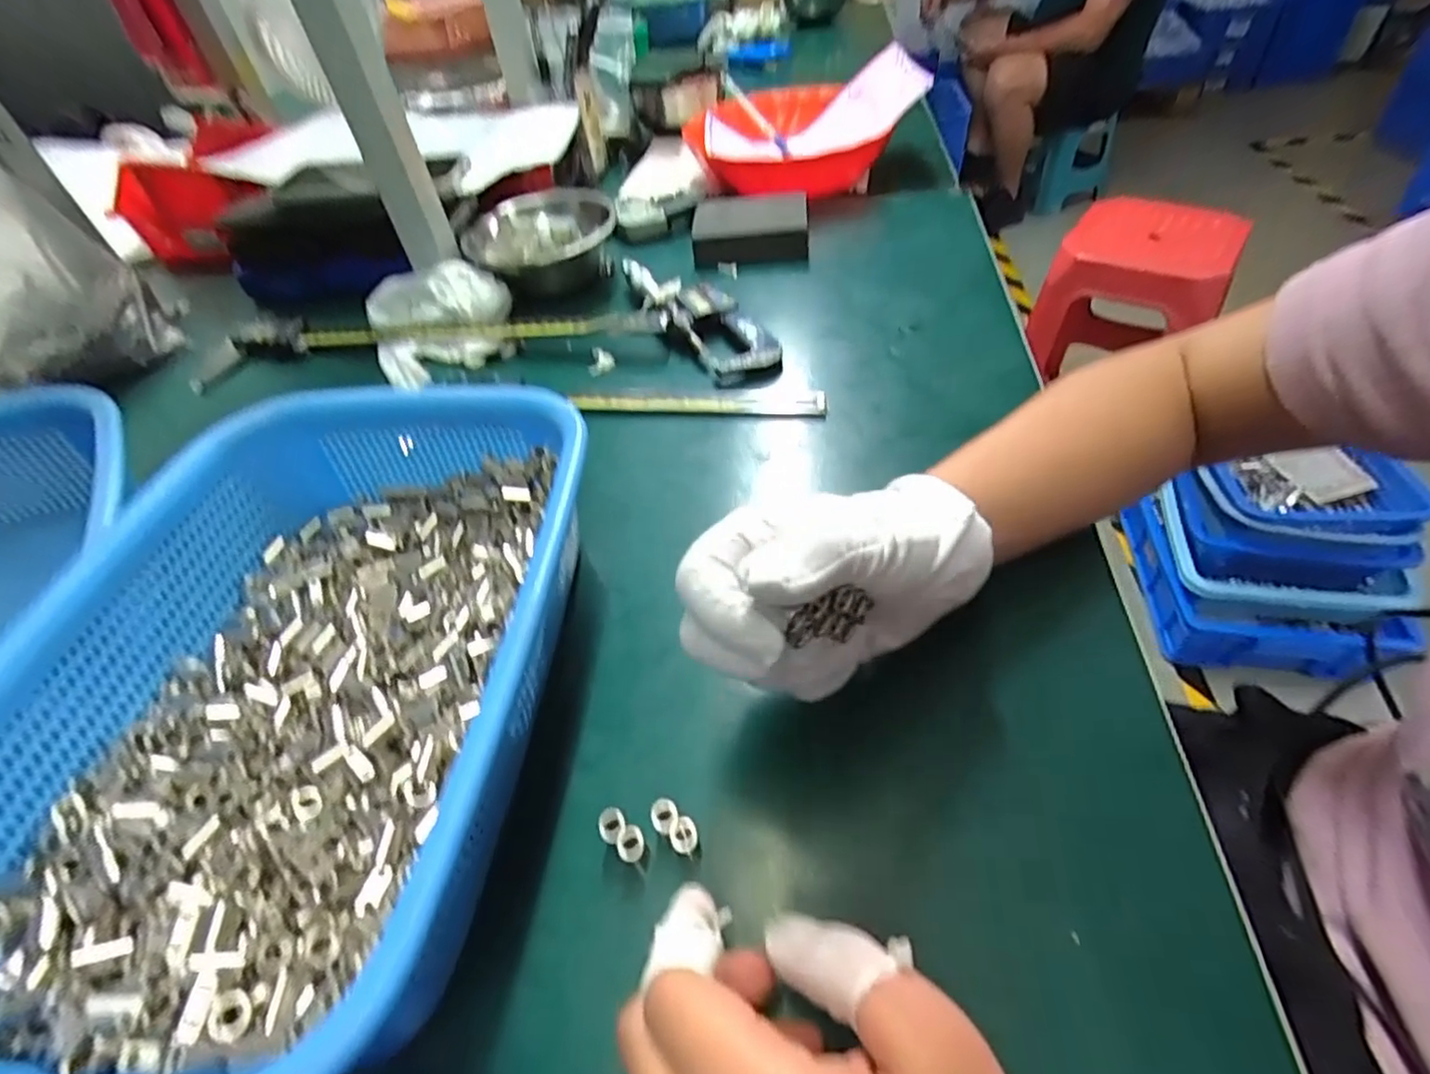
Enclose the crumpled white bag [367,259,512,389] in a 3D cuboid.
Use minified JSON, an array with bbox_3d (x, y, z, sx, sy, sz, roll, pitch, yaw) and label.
[{"bbox_3d":[-0.223,-0.163,0.509,0.112,0.022,0.119,-7,67,7],"label":"crumpled white bag"}]

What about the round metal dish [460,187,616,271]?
[{"bbox_3d":[-0.147,-0.257,0.547,0.125,0.029,0.114,-18,48,-9],"label":"round metal dish"}]

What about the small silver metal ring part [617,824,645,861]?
[{"bbox_3d":[-0.031,0.110,0.233,0.010,0.004,0.012,-26,47,-18],"label":"small silver metal ring part"}]

